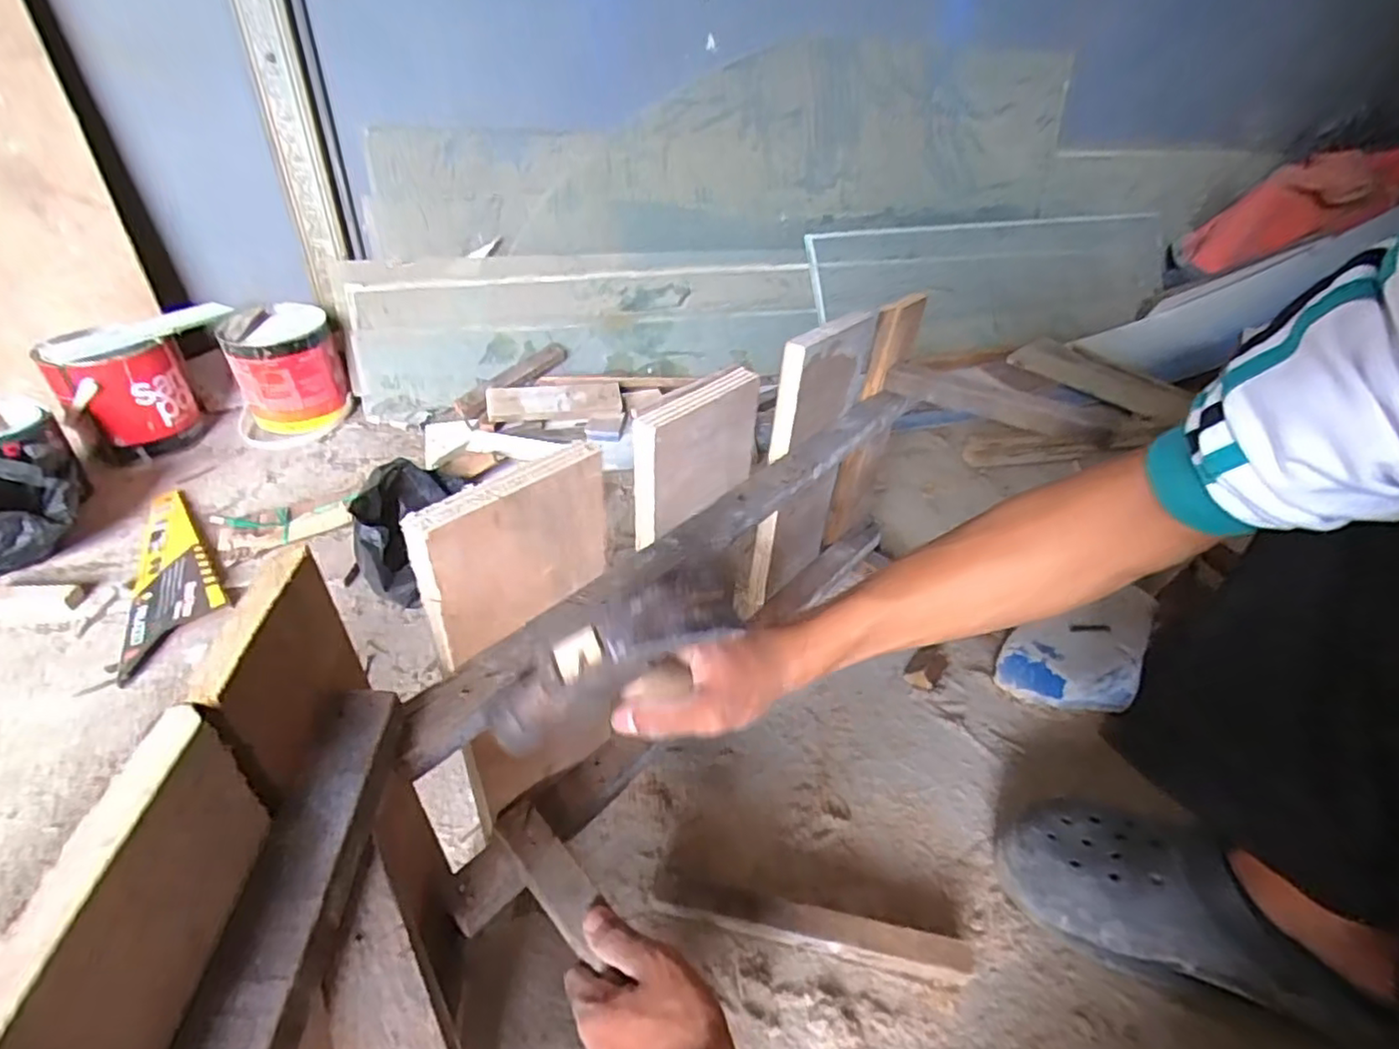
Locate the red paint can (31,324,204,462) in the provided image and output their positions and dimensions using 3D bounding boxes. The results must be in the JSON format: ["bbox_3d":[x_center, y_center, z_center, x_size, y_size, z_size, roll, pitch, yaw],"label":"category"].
[{"bbox_3d":[-0.852,-0.194,0.963,0.147,0.171,0.132,-26,45,-34],"label":"red paint can"}]

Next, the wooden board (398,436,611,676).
[{"bbox_3d":[-0.098,0.014,0.350,0.018,0.090,0.113,27,42,29],"label":"wooden board"}]

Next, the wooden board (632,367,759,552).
[{"bbox_3d":[-0.002,-0.052,0.453,0.017,0.093,0.117,28,42,30],"label":"wooden board"}]

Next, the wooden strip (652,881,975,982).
[{"bbox_3d":[0.083,0.303,0.489,0.233,0.030,0.023,9,38,6],"label":"wooden strip"}]

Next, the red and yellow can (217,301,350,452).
[{"bbox_3d":[-0.667,-0.244,1.043,0.175,0.177,0.160,-18,41,-27],"label":"red and yellow can"}]

